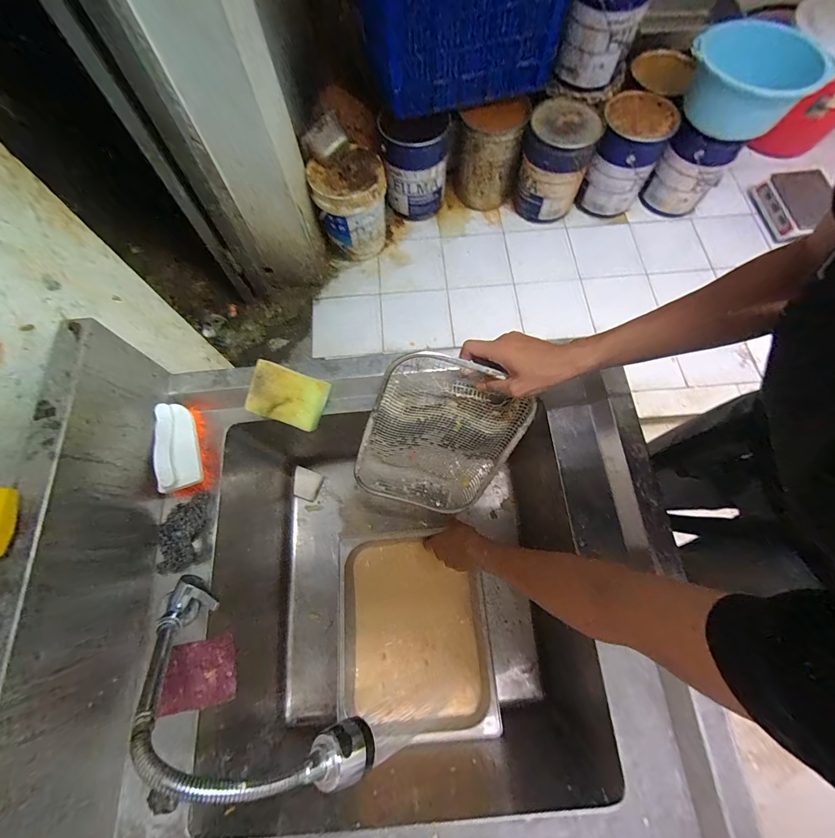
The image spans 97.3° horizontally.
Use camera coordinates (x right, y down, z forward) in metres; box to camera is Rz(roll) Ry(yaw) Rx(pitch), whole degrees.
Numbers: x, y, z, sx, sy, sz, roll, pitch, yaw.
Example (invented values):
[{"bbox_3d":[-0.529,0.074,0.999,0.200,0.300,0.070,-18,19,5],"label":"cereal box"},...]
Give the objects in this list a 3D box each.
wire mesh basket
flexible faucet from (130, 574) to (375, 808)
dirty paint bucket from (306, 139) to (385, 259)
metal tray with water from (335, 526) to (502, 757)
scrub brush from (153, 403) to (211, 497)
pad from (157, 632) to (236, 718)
[{"bbox_3d":[0.030,0.033,0.574,0.219,0.297,0.064,16,43,-11],"label":"wire mesh basket"},{"bbox_3d":[-0.199,0.269,0.373,0.315,0.157,0.077,21,71,26],"label":"flexible faucet"},{"bbox_3d":[-0.276,-0.899,1.583,0.284,0.381,0.271,0,71,1],"label":"dirty paint bucket"},{"bbox_3d":[-0.012,0.385,0.683,0.272,0.080,0.329,-3,70,0],"label":"metal tray with water"},{"bbox_3d":[-0.343,0.044,0.535,0.069,0.052,0.128,0,62,-41],"label":"scrub brush"},{"bbox_3d":[-0.279,0.326,0.471,0.083,0.010,0.074,-6,73,-12],"label":"pad"}]

